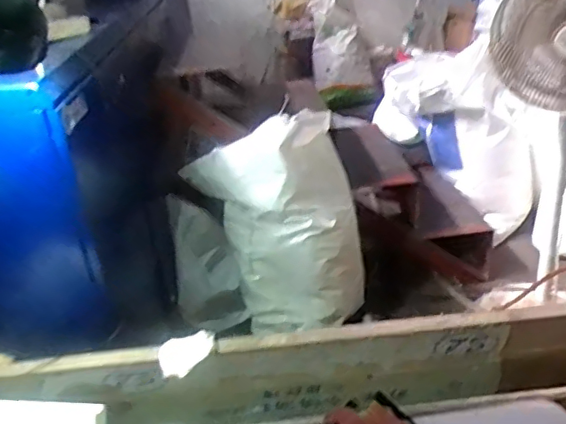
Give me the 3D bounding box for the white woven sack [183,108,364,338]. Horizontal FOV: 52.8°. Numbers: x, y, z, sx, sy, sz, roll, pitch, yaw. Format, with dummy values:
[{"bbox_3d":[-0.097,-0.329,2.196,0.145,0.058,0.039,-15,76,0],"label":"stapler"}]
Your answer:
[{"bbox_3d":[0.004,0.038,1.391,0.365,0.491,0.210,-12,29,-12],"label":"white woven sack"}]

